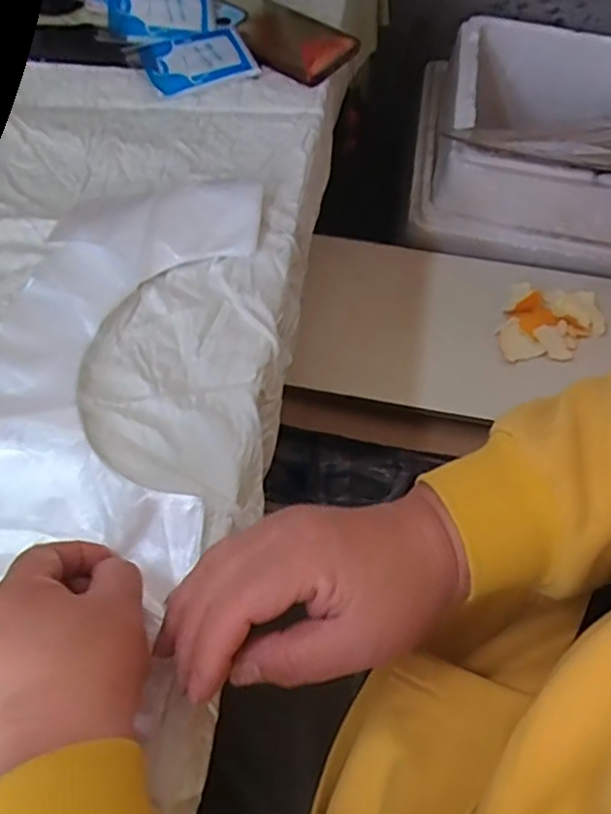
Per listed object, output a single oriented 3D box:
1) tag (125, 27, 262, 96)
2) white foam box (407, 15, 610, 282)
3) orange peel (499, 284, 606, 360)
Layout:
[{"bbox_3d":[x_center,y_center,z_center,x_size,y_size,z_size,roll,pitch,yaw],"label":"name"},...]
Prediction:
[{"bbox_3d":[-0.100,-0.307,0.558,0.100,0.009,0.065,-21,71,-9],"label":"tag"},{"bbox_3d":[0.380,-0.319,0.798,0.471,0.157,0.351,12,62,8],"label":"white foam box"},{"bbox_3d":[0.281,-0.093,0.716,0.104,0.041,0.110,-1,61,1],"label":"orange peel"}]

